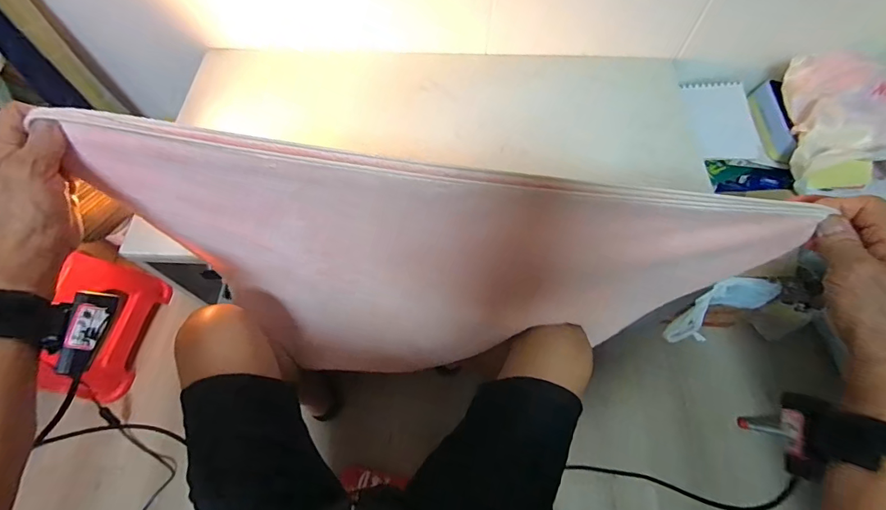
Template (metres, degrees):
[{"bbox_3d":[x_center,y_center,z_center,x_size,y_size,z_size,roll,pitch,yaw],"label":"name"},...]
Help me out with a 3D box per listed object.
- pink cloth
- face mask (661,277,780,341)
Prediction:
[{"bbox_3d":[-0.015,0.050,0.541,0.636,0.488,0.097,5,64,2],"label":"pink cloth"},{"bbox_3d":[0.584,0.113,0.862,0.241,0.063,0.080,-25,67,-12],"label":"face mask"}]

